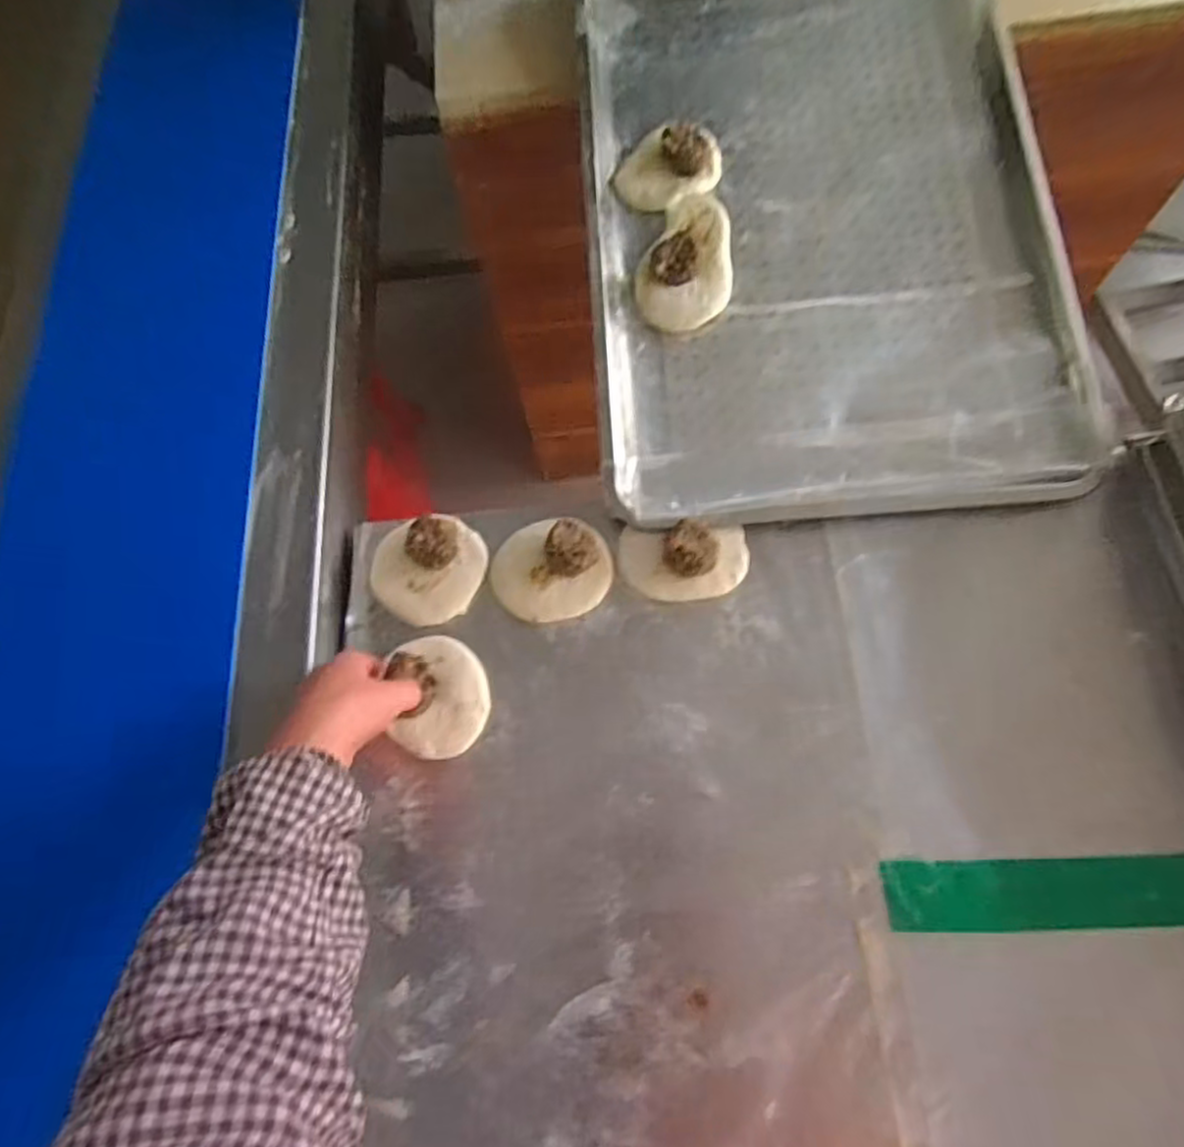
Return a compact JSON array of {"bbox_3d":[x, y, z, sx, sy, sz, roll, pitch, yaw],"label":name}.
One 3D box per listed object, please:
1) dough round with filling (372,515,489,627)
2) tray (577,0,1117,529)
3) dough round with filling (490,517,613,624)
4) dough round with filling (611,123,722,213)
[{"bbox_3d":[-0.128,-0.007,0.571,0.086,0.025,0.086,-1,70,3],"label":"dough round with filling"},{"bbox_3d":[0.194,-0.336,0.642,0.390,0.031,0.601,-3,70,2],"label":"tray"},{"bbox_3d":[-0.032,-0.005,0.557,0.091,0.026,0.079,-3,70,2],"label":"dough round with filling"},{"bbox_3d":[0.070,-0.373,0.652,0.101,0.020,0.069,-19,70,-3],"label":"dough round with filling"}]

